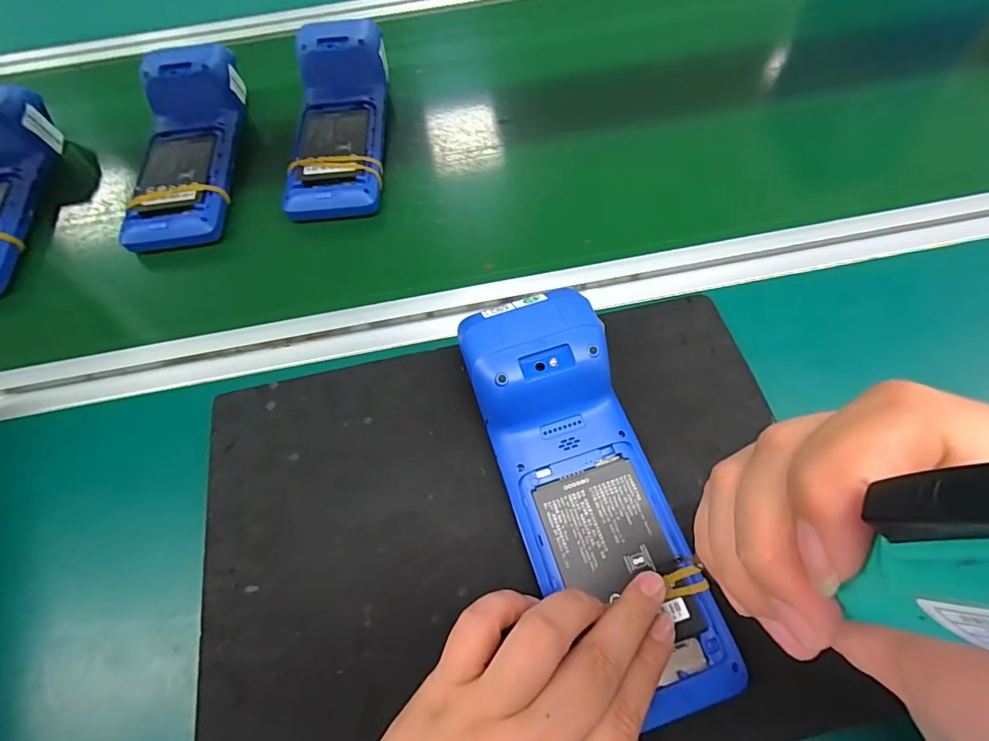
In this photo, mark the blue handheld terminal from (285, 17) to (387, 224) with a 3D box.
[{"bbox_3d":[-0.145,-0.236,0.428,0.087,0.046,0.225,-4,64,1],"label":"blue handheld terminal"}]

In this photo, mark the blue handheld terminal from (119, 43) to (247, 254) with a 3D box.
[{"bbox_3d":[-0.283,-0.209,0.425,0.078,0.045,0.222,-7,64,0],"label":"blue handheld terminal"}]

